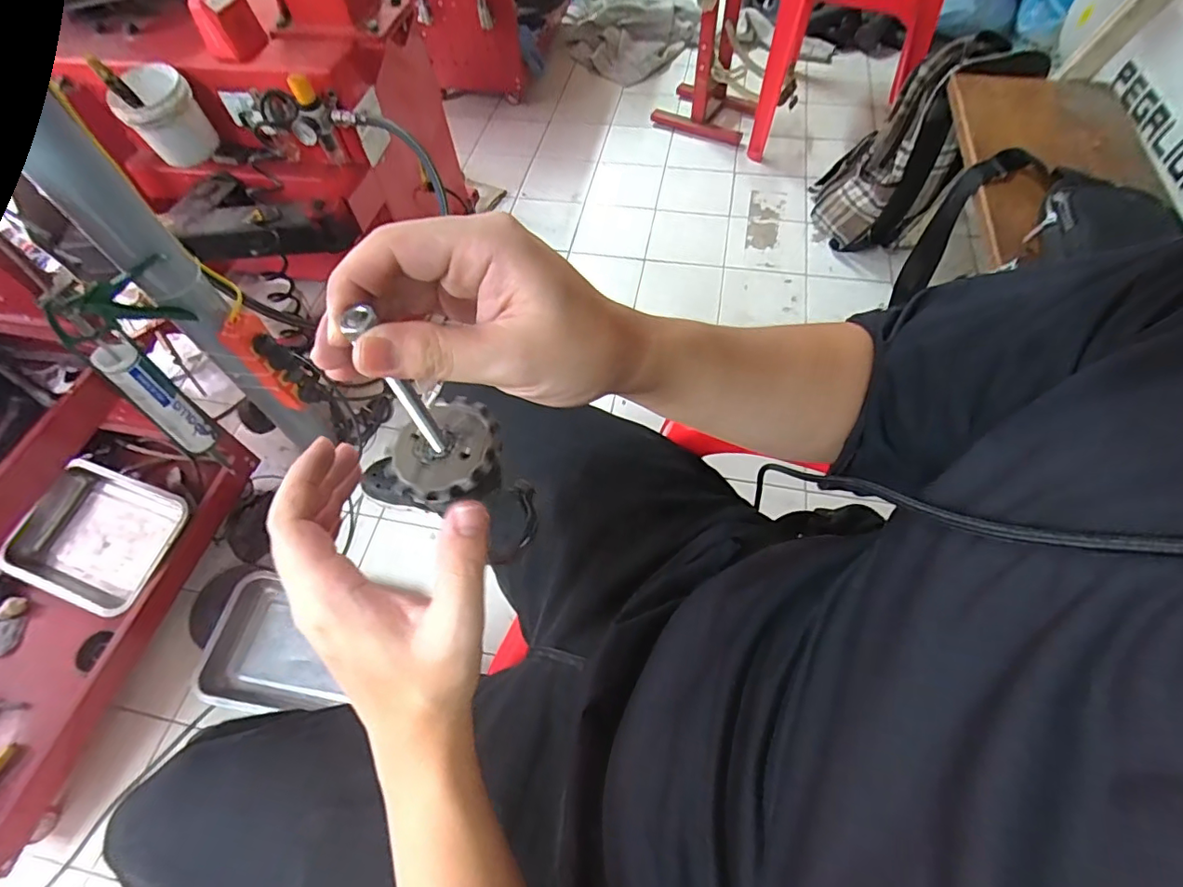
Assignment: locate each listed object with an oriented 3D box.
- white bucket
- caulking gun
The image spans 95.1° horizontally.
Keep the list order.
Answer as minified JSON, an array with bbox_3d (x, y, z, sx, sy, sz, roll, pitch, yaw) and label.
[{"bbox_3d":[-0.787,-0.602,1.001,0.129,0.128,0.141,-37,64,-18],"label":"white bucket"},{"bbox_3d":[-0.630,-0.121,0.810,0.051,0.306,0.163,25,63,17],"label":"caulking gun"}]

